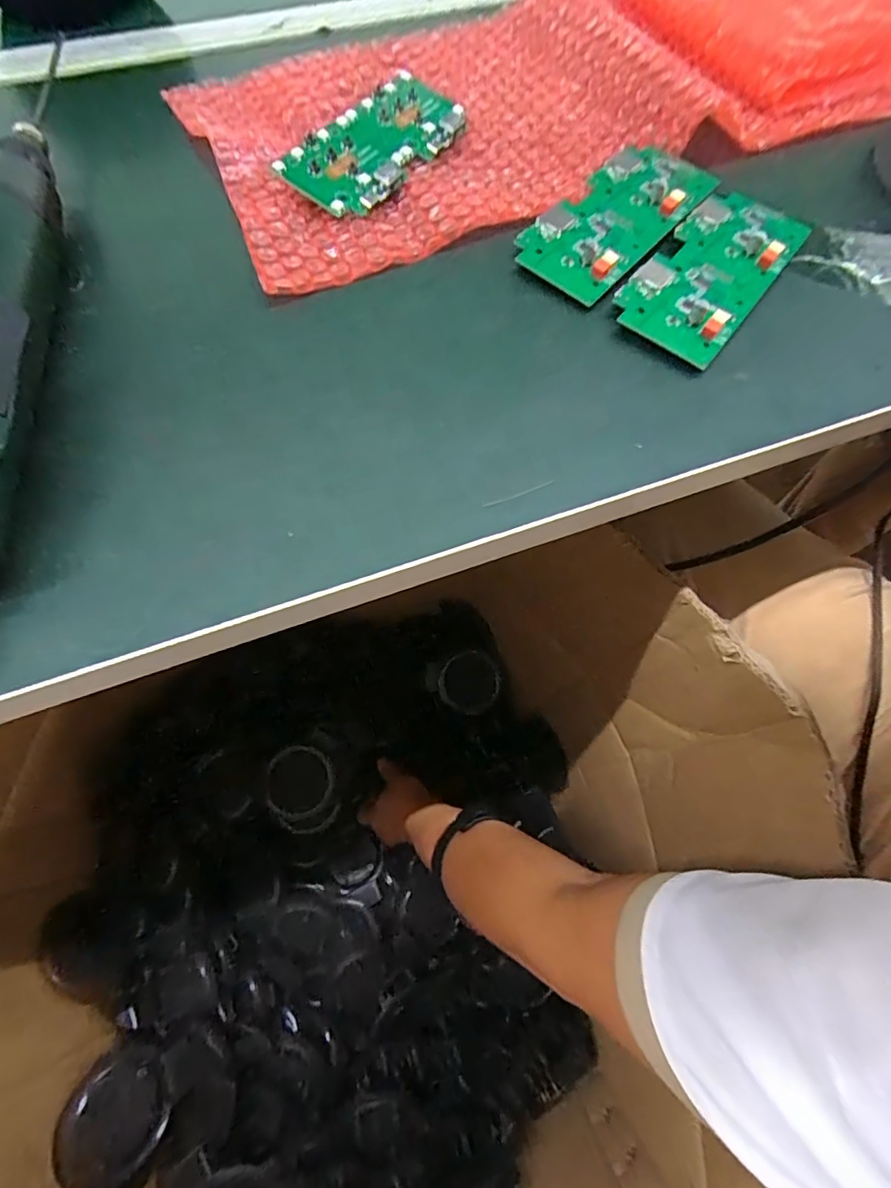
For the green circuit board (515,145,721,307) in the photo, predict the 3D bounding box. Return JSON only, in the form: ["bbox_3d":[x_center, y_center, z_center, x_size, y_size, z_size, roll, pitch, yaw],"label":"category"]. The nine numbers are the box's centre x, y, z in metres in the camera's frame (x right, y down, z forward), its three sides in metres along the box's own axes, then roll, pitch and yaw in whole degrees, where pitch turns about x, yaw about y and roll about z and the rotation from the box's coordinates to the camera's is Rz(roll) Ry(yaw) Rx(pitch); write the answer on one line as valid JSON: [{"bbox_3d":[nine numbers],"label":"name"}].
[{"bbox_3d":[0.086,-0.194,0.256,0.055,0.009,0.115,39,72,14],"label":"green circuit board"}]

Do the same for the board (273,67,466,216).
[{"bbox_3d":[-0.034,-0.246,0.272,0.053,0.009,0.115,31,70,11],"label":"board"}]

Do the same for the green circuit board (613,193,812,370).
[{"bbox_3d":[0.129,-0.157,0.242,0.053,0.008,0.113,36,71,13],"label":"green circuit board"}]

